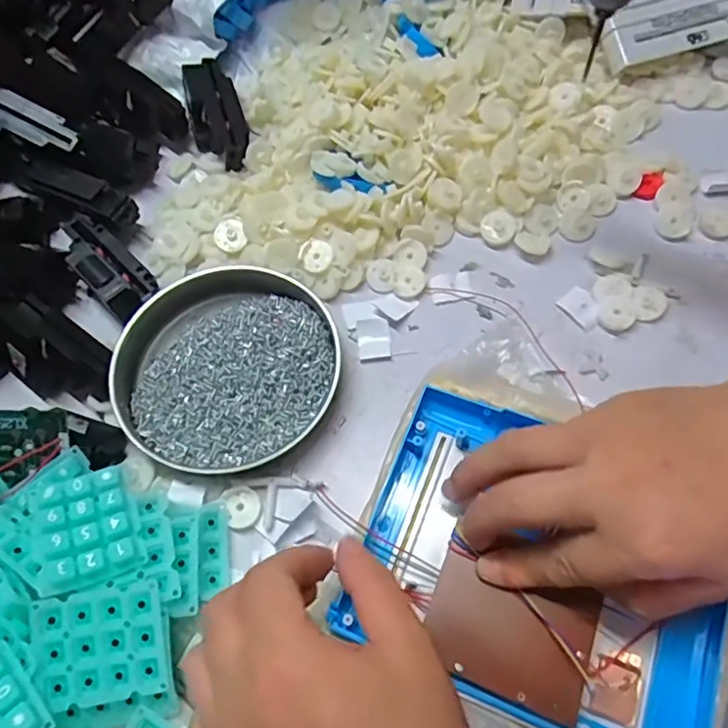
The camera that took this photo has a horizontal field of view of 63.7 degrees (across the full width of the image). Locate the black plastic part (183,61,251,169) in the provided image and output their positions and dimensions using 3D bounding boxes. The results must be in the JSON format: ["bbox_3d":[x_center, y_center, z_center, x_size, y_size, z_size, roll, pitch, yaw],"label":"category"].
[{"bbox_3d":[-0.115,-0.193,0.446,0.041,0.016,0.098,-19,68,-6],"label":"black plastic part"}]

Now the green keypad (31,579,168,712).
[{"bbox_3d":[-0.125,0.134,0.278,0.057,0.005,0.050,-11,83,-4],"label":"green keypad"}]

